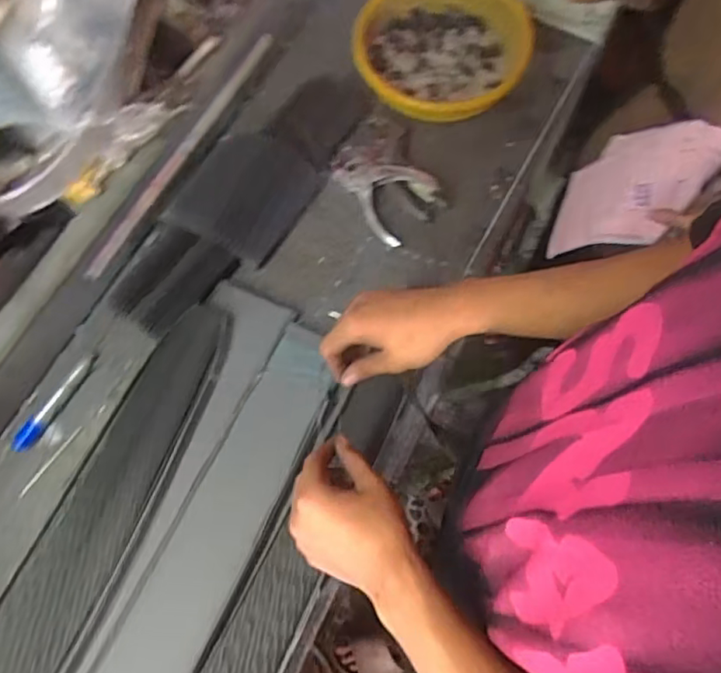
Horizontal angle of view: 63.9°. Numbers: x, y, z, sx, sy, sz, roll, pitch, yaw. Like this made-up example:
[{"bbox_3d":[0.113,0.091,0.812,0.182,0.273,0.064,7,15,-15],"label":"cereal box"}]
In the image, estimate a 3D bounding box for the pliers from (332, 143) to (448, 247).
[{"bbox_3d":[0.031,-0.204,0.760,0.095,0.031,0.149,-33,72,-12],"label":"pliers"}]

